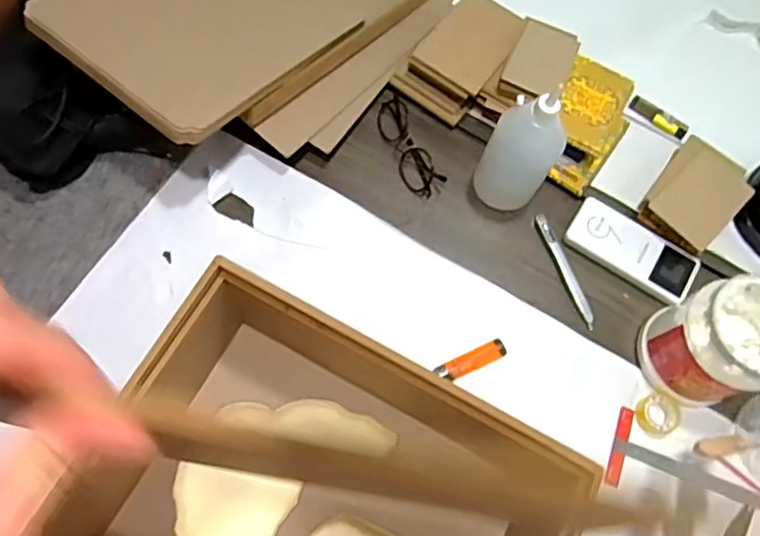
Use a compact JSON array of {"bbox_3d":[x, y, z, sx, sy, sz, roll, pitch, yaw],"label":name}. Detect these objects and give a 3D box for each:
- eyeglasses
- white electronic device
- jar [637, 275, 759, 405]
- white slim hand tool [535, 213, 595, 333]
[{"bbox_3d":[0.034,-0.155,0.764,0.044,0.034,0.138,-23,73,-13],"label":"eyeglasses"},{"bbox_3d":[0.303,-0.022,0.739,0.152,0.012,0.073,34,73,10],"label":"white electronic device"},{"bbox_3d":[0.352,0.078,0.634,0.105,0.138,0.104,2,69,-5],"label":"jar"},{"bbox_3d":[0.224,0.002,0.740,0.018,0.004,0.149,-17,72,-7],"label":"white slim hand tool"}]

